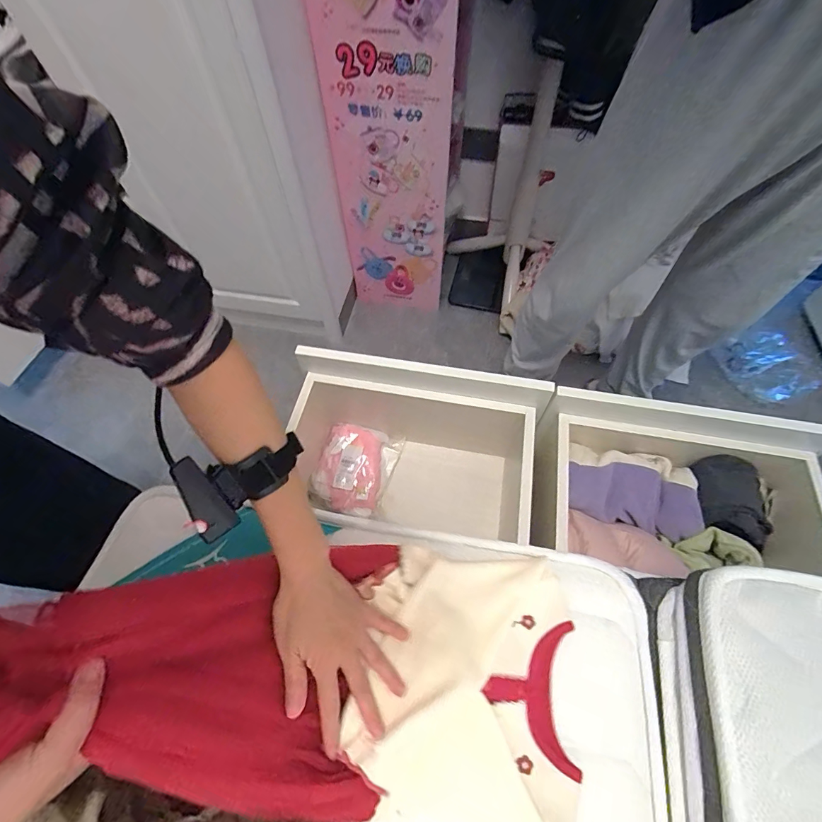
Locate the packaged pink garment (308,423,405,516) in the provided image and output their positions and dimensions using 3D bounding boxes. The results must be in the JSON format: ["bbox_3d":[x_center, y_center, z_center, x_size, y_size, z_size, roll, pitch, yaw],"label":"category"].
[{"bbox_3d":[-0.126,0.127,0.916,0.170,0.045,0.194,14,64,7],"label":"packaged pink garment"}]

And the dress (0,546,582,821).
[{"bbox_3d":[-0.060,0.221,0.350,0.489,0.087,0.236,20,60,-26],"label":"dress"}]

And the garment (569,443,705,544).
[{"bbox_3d":[0.402,0.135,0.737,0.225,0.067,0.142,16,65,8],"label":"garment"}]

